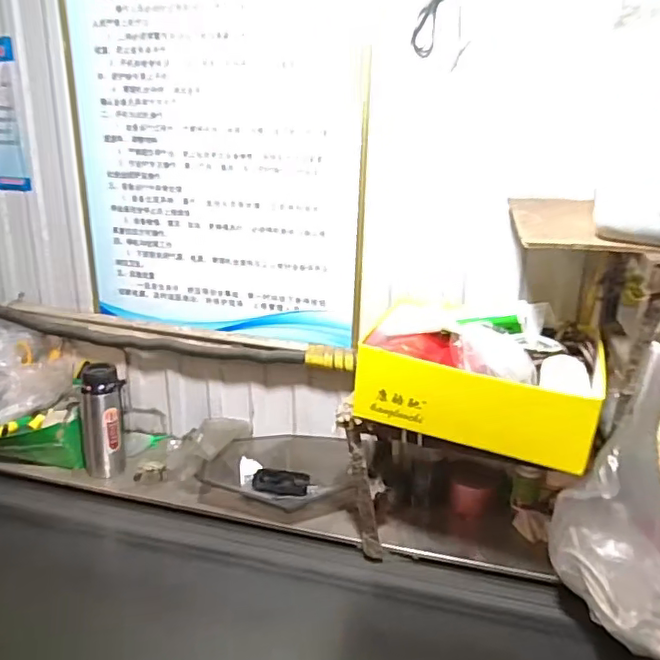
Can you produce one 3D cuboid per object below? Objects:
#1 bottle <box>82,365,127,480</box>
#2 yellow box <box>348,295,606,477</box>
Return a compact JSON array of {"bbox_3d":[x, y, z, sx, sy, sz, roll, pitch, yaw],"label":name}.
[{"bbox_3d":[-0.458,0.183,1.165,0.079,0.219,0.067,-4,20,-17],"label":"bottle"},{"bbox_3d":[0.231,0.070,0.886,0.335,0.136,0.210,9,20,21],"label":"yellow box"}]

